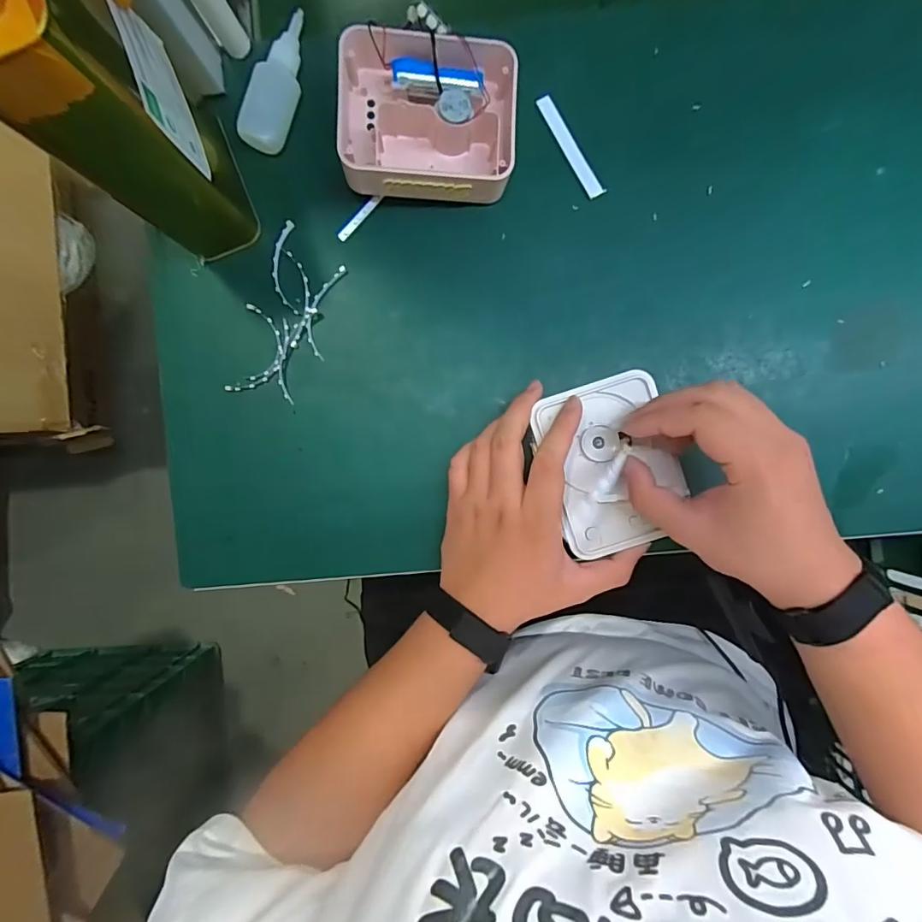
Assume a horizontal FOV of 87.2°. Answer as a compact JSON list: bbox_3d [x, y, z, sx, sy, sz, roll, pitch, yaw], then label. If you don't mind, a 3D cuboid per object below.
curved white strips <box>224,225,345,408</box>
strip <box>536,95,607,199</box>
[{"bbox_3d":[-0.141,-0.120,0.401,0.065,0.012,0.141,16,92,2],"label":"curved white strips"},{"bbox_3d":[0.088,-0.254,0.391,0.014,0.004,0.089,-31,90,3],"label":"strip"}]

